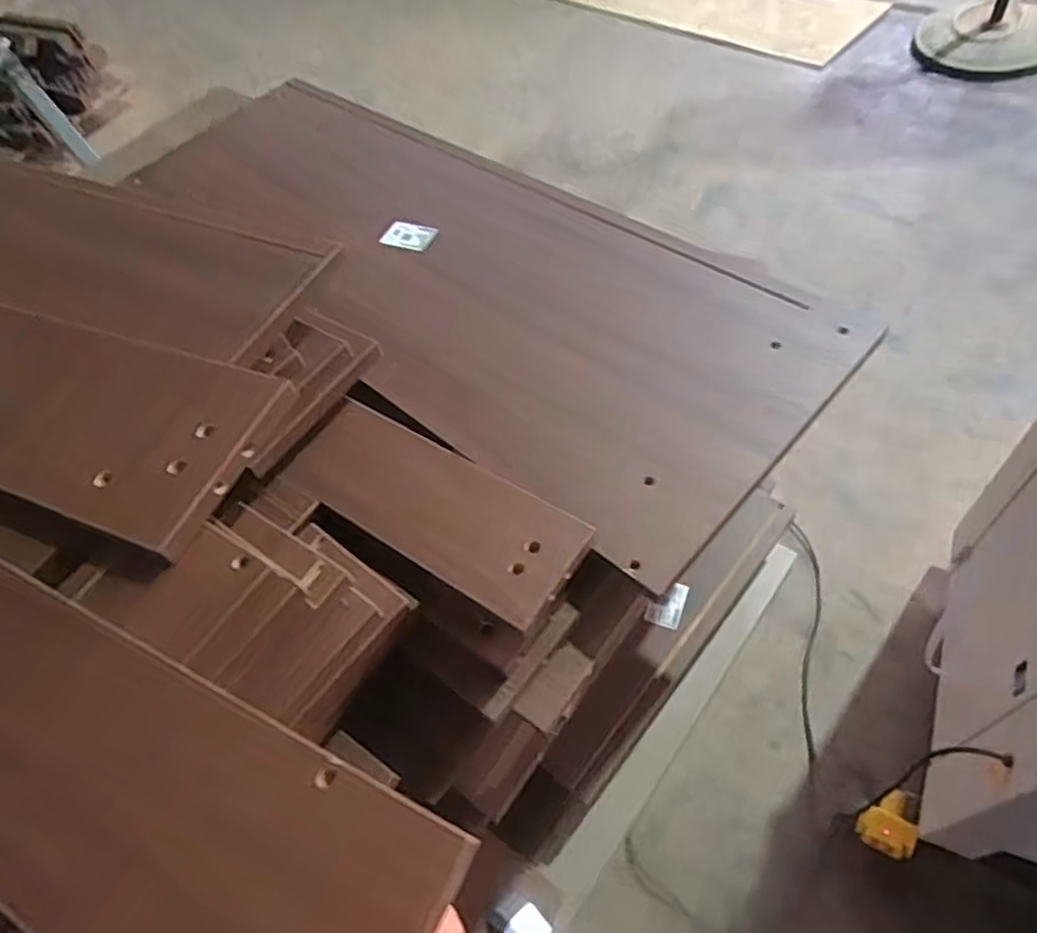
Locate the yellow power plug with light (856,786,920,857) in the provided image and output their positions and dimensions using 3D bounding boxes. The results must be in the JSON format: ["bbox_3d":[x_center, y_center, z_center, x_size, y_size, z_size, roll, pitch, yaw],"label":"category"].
[{"bbox_3d":[0.579,0.552,1.095,0.079,0.033,0.089,16,60,20],"label":"yellow power plug with light"}]

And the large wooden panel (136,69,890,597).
[{"bbox_3d":[-0.105,-0.246,0.804,0.907,0.026,0.337,35,66,28],"label":"large wooden panel"}]

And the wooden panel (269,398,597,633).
[{"bbox_3d":[-0.075,0.028,0.588,0.268,0.012,0.102,26,64,25],"label":"wooden panel"}]

